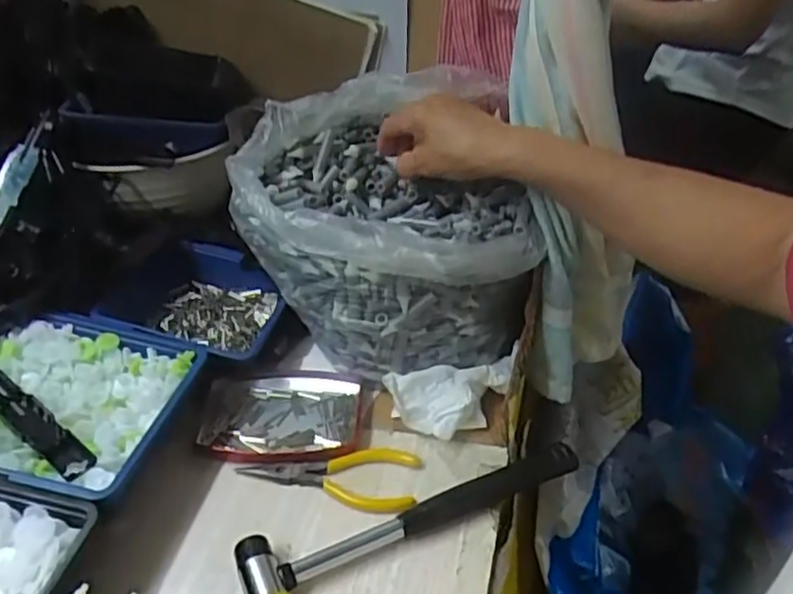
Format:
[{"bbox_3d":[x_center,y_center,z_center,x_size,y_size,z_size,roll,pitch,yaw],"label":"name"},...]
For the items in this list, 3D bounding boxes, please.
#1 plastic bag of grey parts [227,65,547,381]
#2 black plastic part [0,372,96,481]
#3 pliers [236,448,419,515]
[{"bbox_3d":[-0.010,-0.062,0.551,0.217,0.166,0.190,-8,38,-8],"label":"plastic bag of grey parts"},{"bbox_3d":[-0.248,0.080,0.462,0.123,0.012,0.024,34,48,19],"label":"black plastic part"},{"bbox_3d":[-0.049,0.125,0.482,0.126,0.008,0.048,3,37,7],"label":"pliers"}]

